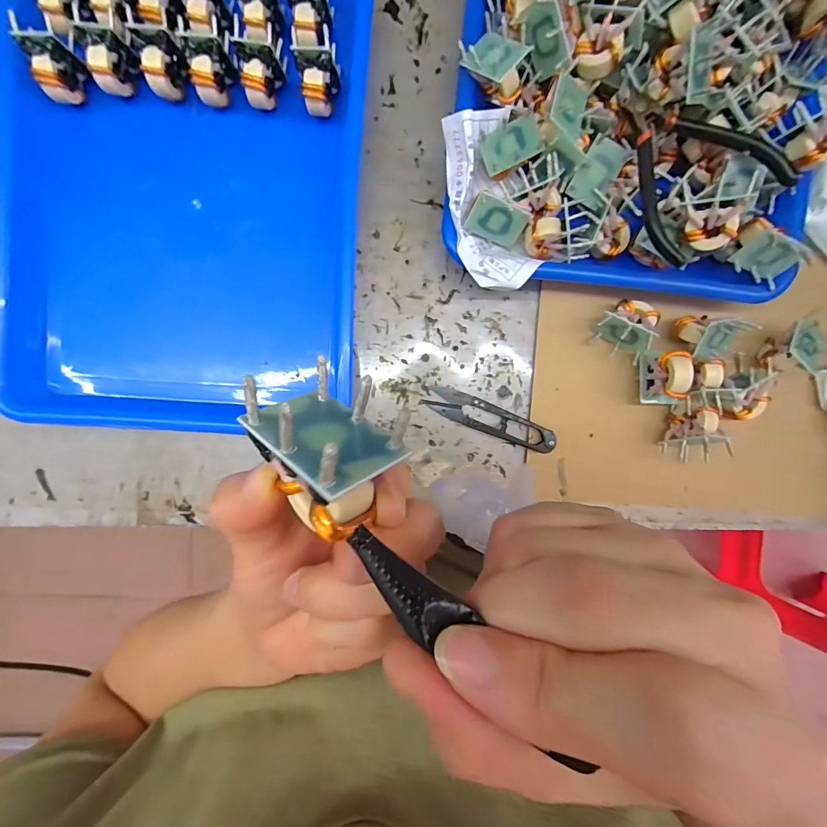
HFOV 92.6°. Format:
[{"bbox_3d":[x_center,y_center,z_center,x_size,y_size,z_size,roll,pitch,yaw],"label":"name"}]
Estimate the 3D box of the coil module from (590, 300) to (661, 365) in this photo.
[{"bbox_3d":[0.158,-0.062,0.286,0.041,0.031,0.038,41,92,-3],"label":"coil module"}]

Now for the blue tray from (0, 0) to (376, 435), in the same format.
[{"bbox_3d":[-0.160,-0.145,0.280,0.241,0.038,0.313,4,93,-1],"label":"blue tray"}]

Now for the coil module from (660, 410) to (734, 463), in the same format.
[{"bbox_3d":[0.206,0.016,0.290,0.031,0.033,0.038,6,93,-1],"label":"coil module"}]

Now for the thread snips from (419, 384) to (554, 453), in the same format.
[{"bbox_3d":[0.058,0.004,0.302,0.102,0.014,0.022,21,93,-2],"label":"thread snips"}]

